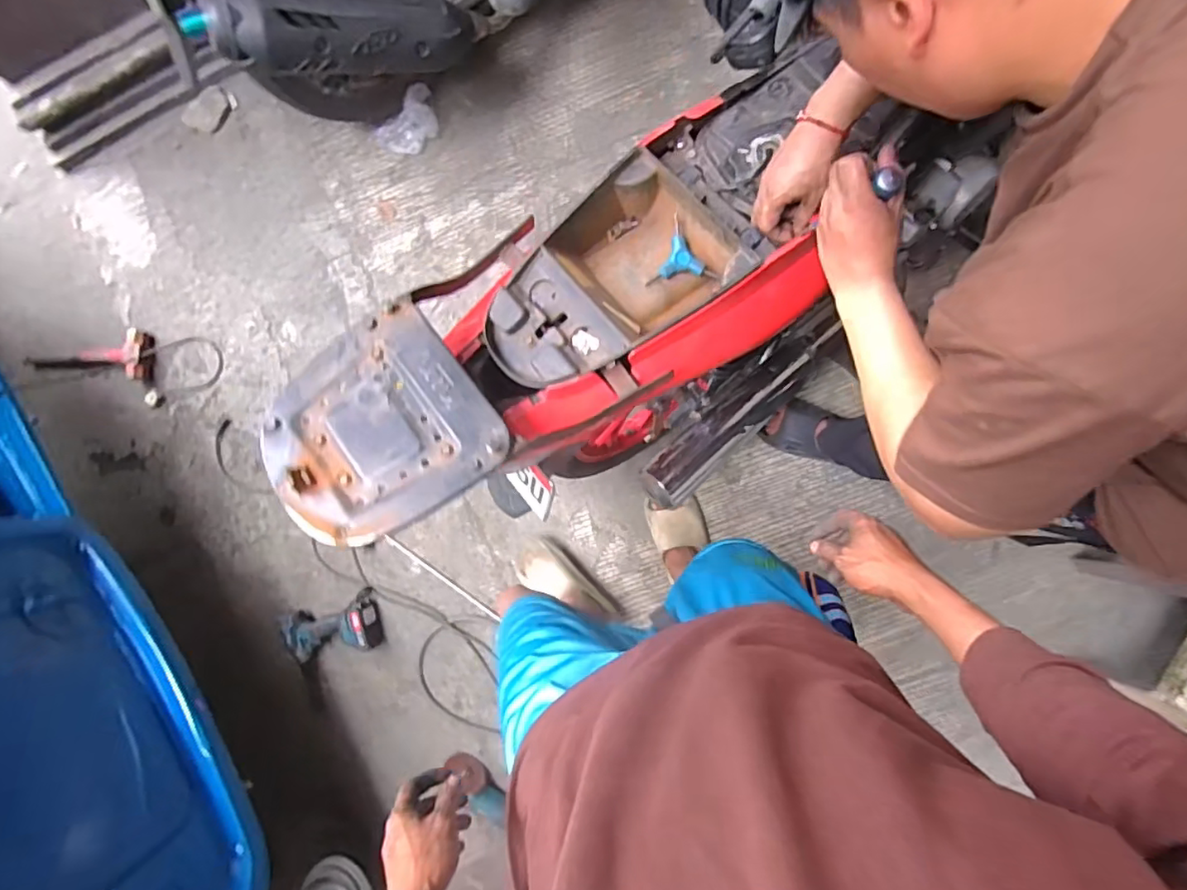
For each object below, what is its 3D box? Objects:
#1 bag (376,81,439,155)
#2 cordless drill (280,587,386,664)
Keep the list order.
[{"bbox_3d":[-0.447,-0.793,1.458,0.179,0.063,0.105,-43,87,3],"label":"bag"},{"bbox_3d":[-0.630,0.448,1.435,0.253,0.092,0.140,-19,89,4],"label":"cordless drill"}]

